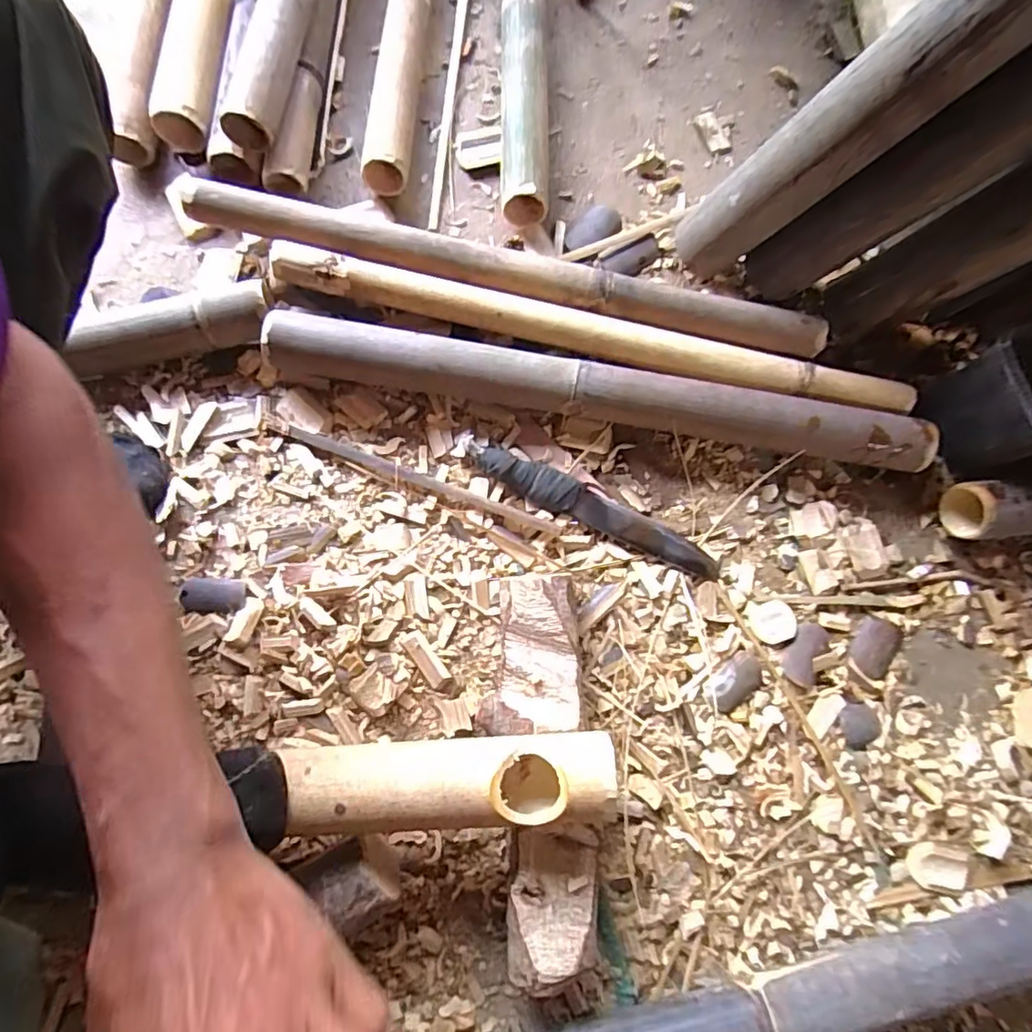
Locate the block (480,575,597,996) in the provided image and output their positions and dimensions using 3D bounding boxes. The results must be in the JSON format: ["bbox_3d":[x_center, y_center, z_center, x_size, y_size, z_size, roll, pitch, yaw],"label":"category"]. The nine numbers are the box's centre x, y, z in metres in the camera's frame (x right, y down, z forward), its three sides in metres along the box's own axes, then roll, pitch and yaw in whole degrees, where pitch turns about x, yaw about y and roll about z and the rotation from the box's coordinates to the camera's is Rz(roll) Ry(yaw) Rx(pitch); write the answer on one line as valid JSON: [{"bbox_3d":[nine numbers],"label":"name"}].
[{"bbox_3d":[0.023,0.219,0.498,0.094,0.062,0.324,-5,80,-2],"label":"block"}]

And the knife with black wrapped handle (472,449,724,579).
[{"bbox_3d":[0.084,-0.003,0.565,0.256,0.027,0.037,23,80,3],"label":"knife with black wrapped handle"}]

